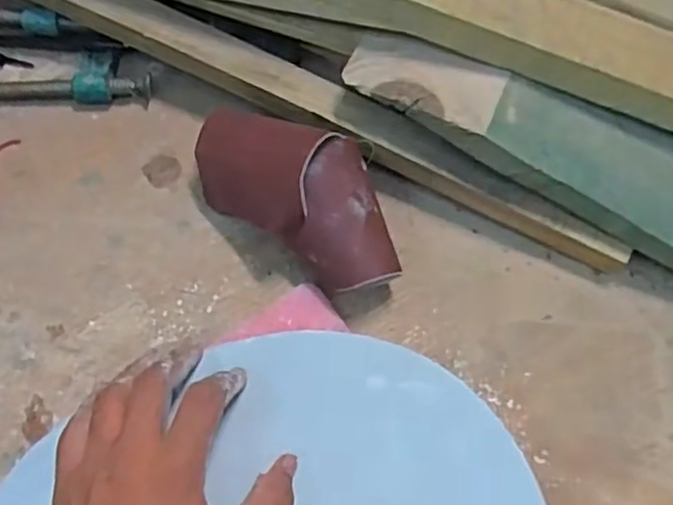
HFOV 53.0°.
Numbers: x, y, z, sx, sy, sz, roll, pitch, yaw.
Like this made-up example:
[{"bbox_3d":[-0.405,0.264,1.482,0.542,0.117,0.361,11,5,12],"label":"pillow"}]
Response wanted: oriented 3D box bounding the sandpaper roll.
[{"bbox_3d":[-0.022,-0.044,0.461,0.163,0.083,0.086,35,71,13],"label":"sandpaper roll"}]

